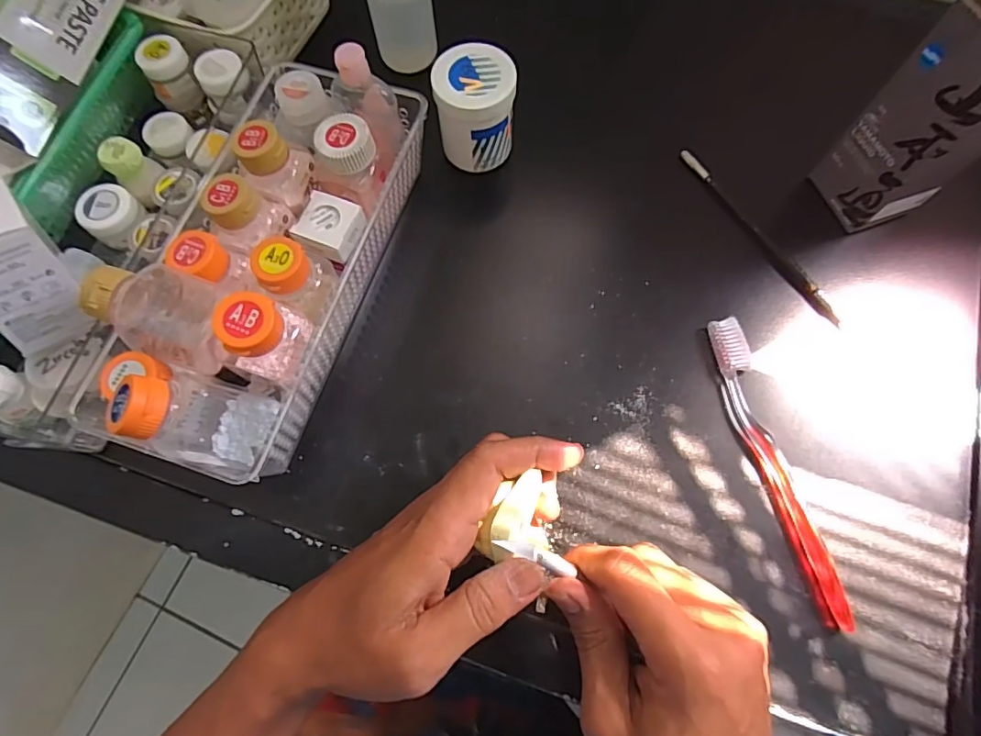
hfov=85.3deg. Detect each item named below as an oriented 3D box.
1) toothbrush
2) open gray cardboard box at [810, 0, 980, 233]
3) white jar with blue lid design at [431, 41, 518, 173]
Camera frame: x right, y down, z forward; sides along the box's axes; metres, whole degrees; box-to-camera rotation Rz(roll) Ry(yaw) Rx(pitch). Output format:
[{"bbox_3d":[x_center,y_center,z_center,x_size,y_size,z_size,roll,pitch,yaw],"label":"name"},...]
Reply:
[{"bbox_3d":[0.172,0.058,0.325,0.019,0.012,0.188,-12,71,-3],"label":"toothbrush"},{"bbox_3d":[0.276,-0.159,0.307,0.071,0.185,0.066,-32,73,-9],"label":"open gray cardboard box"},{"bbox_3d":[-0.010,-0.182,0.378,0.053,0.063,0.048,-1,71,1],"label":"white jar with blue lid design"}]

